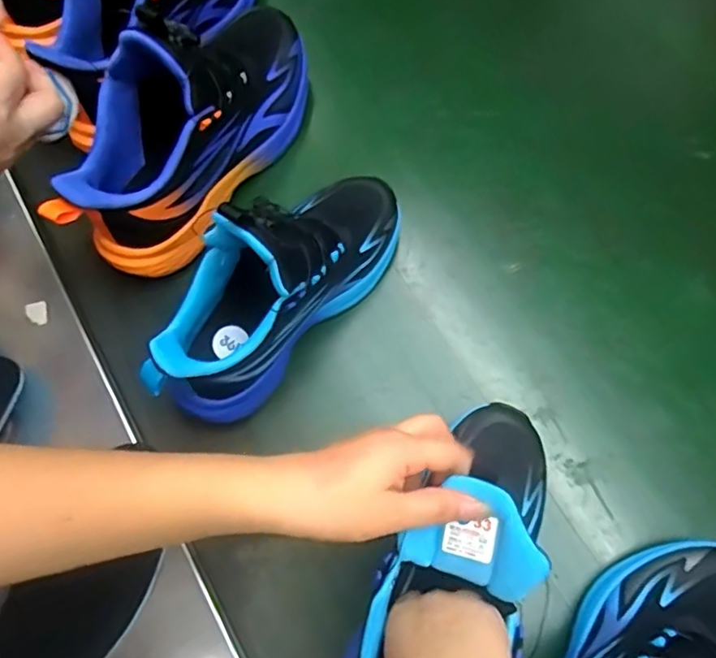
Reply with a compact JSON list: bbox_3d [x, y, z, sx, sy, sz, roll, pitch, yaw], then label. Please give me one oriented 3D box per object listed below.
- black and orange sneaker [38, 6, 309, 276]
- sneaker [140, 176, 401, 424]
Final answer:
[{"bbox_3d":[-0.131,-0.167,0.461,0.088,0.138,0.262,31,75,11],"label":"black and orange sneaker"},{"bbox_3d":[-0.054,-0.034,0.415,0.081,0.135,0.226,40,77,13],"label":"sneaker"}]

